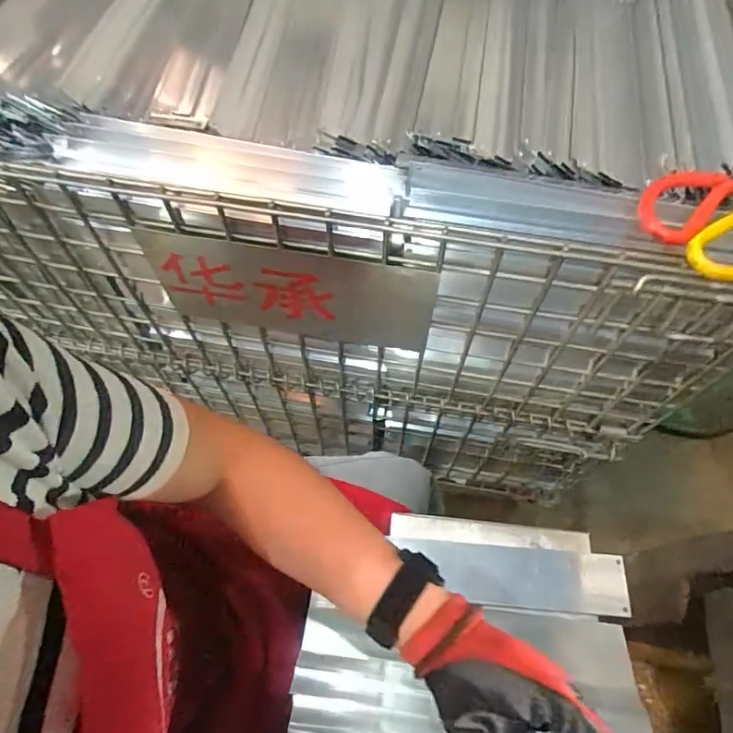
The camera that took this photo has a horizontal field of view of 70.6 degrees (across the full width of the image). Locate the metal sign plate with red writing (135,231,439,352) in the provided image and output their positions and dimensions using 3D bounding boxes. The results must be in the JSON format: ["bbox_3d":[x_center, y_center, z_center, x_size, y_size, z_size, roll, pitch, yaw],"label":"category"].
[{"bbox_3d":[-0.079,-0.074,0.568,0.299,0.158,0.009,9,62,3],"label":"metal sign plate with red writing"}]

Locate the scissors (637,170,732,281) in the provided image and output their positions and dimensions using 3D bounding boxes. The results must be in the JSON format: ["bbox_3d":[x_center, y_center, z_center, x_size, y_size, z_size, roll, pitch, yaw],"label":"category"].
[{"bbox_3d":[0.320,-0.139,0.435,0.190,0.021,0.104,-31,67,-17],"label":"scissors"}]

